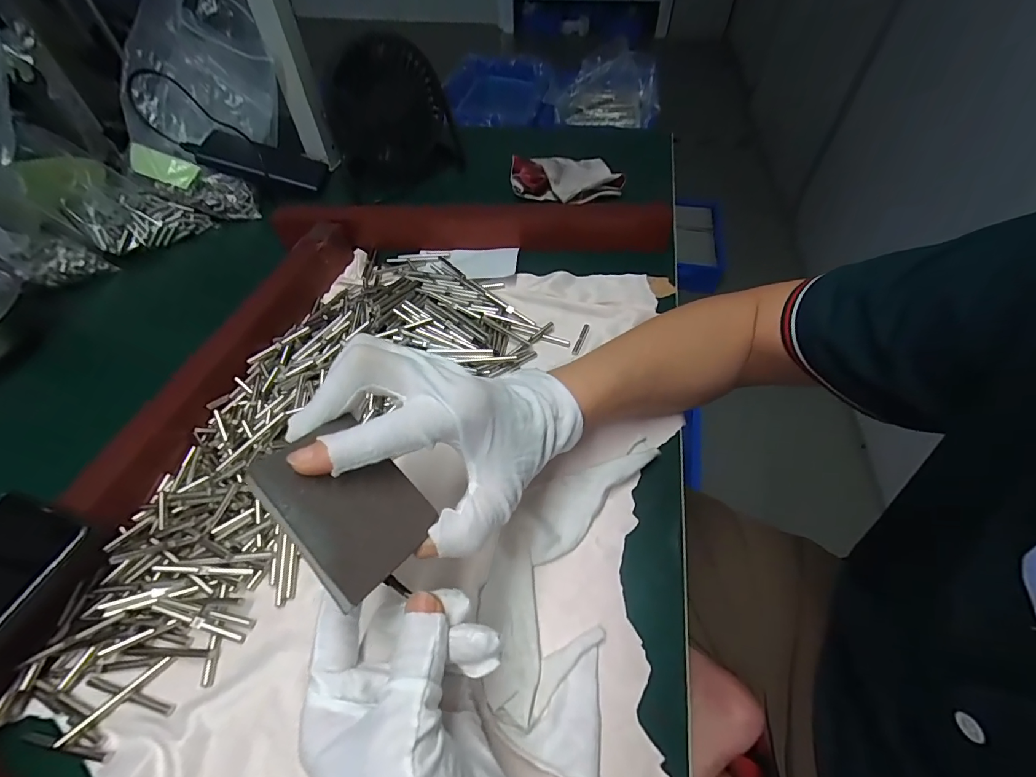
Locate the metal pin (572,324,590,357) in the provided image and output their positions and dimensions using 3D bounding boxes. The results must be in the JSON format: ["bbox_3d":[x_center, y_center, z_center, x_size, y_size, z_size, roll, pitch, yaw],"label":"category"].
[{"bbox_3d":[0.053,-0.041,0.374,0.006,0.008,0.035,18,55,15],"label":"metal pin"}]

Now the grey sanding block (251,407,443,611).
[{"bbox_3d":[-0.075,0.050,0.192,0.067,0.019,0.049,47,51,3],"label":"grey sanding block"}]

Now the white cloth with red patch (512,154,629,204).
[{"bbox_3d":[0.054,-0.247,0.521,0.122,0.030,0.092,-6,52,-3],"label":"white cloth with red patch"}]

